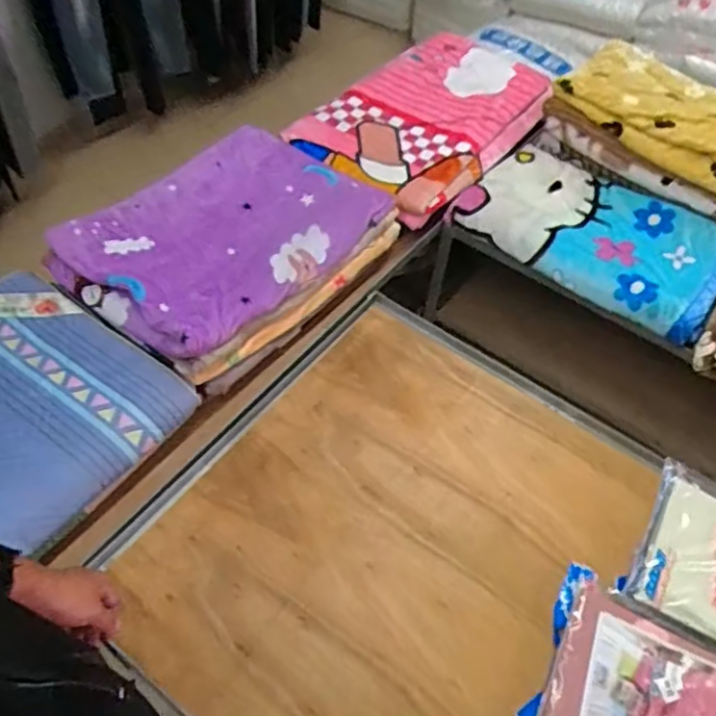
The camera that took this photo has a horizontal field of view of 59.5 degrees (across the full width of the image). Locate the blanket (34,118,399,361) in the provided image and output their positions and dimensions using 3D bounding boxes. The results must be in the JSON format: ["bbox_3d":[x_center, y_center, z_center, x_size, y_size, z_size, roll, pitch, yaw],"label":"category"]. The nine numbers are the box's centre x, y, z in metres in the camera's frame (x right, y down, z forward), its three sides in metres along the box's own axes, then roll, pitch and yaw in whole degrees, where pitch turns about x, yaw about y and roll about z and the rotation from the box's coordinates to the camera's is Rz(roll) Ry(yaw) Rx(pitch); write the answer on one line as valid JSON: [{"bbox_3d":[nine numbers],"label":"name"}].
[{"bbox_3d":[-0.275,-0.282,1.350,0.406,0.106,0.660,37,59,21],"label":"blanket"}]

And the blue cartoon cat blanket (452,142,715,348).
[{"bbox_3d":[0.617,-0.321,1.601,0.641,0.077,0.420,33,57,19],"label":"blue cartoon cat blanket"}]

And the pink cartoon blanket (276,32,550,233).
[{"bbox_3d":[0.187,-0.648,1.729,0.444,0.146,0.724,36,58,21],"label":"pink cartoon blanket"}]

